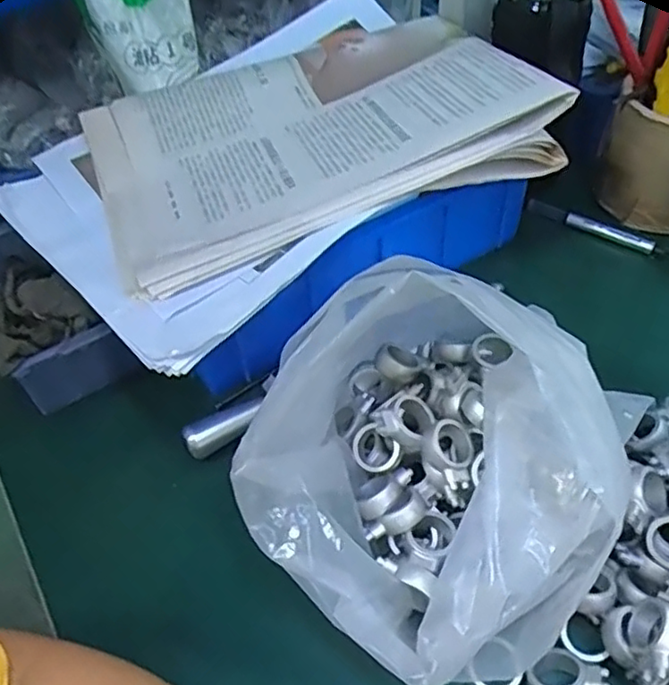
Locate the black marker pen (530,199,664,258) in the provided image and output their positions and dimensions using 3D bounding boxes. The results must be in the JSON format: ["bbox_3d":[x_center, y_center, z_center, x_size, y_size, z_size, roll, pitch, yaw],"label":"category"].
[{"bbox_3d":[0.203,-0.091,0.509,0.105,0.011,0.013,27,55,27],"label":"black marker pen"}]

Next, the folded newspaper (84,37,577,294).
[{"bbox_3d":[-0.012,-0.135,0.422,0.273,0.046,0.175,-17,48,-10],"label":"folded newspaper"}]

